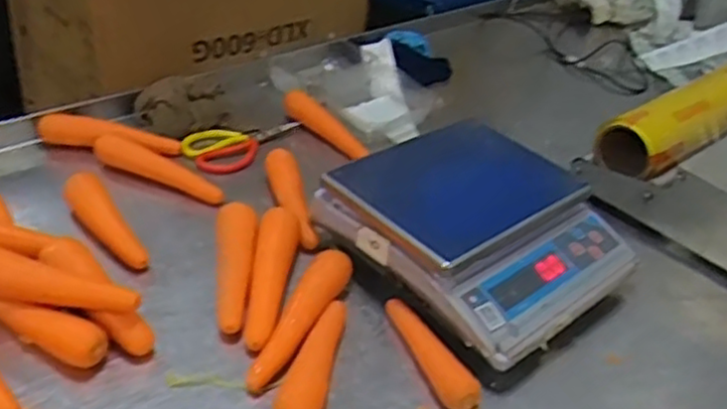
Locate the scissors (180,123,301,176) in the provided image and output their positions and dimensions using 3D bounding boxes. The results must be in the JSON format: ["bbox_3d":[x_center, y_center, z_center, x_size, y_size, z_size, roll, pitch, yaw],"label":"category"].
[{"bbox_3d":[-0.169,-0.092,1.063,0.195,0.023,0.087,-19,44,-31],"label":"scissors"}]

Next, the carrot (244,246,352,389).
[{"bbox_3d":[-0.066,0.116,0.769,0.045,0.035,0.196,18,38,15],"label":"carrot"}]

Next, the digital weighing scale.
[{"bbox_3d":[0.152,0.030,0.866,0.295,0.107,0.288,-25,46,-35],"label":"digital weighing scale"}]

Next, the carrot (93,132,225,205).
[{"bbox_3d":[-0.271,-0.049,0.956,0.196,0.035,0.039,18,38,15],"label":"carrot"}]

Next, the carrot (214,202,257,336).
[{"bbox_3d":[-0.144,0.069,0.809,0.050,0.043,0.181,0,37,-10],"label":"carrot"}]

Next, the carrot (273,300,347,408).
[{"bbox_3d":[-0.050,0.158,0.724,0.038,0.032,0.182,11,36,6],"label":"carrot"}]

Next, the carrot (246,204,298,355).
[{"bbox_3d":[-0.104,0.078,0.810,0.048,0.041,0.191,5,36,-3],"label":"carrot"}]

